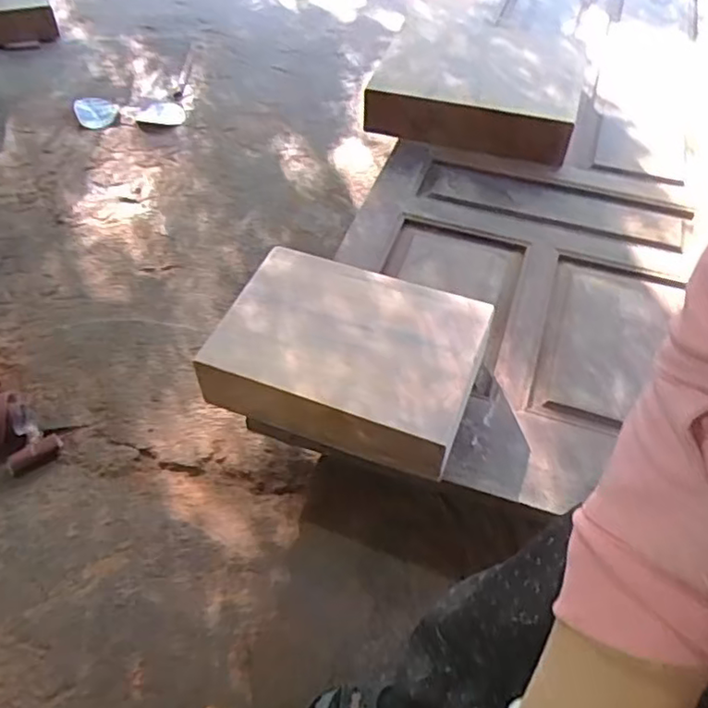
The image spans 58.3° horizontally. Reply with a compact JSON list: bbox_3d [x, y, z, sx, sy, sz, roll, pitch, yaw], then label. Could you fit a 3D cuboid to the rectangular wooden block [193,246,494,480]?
[{"bbox_3d":[-0.004,0.000,1.081,0.428,0.126,0.298,19,52,13],"label":"rectangular wooden block"}]

